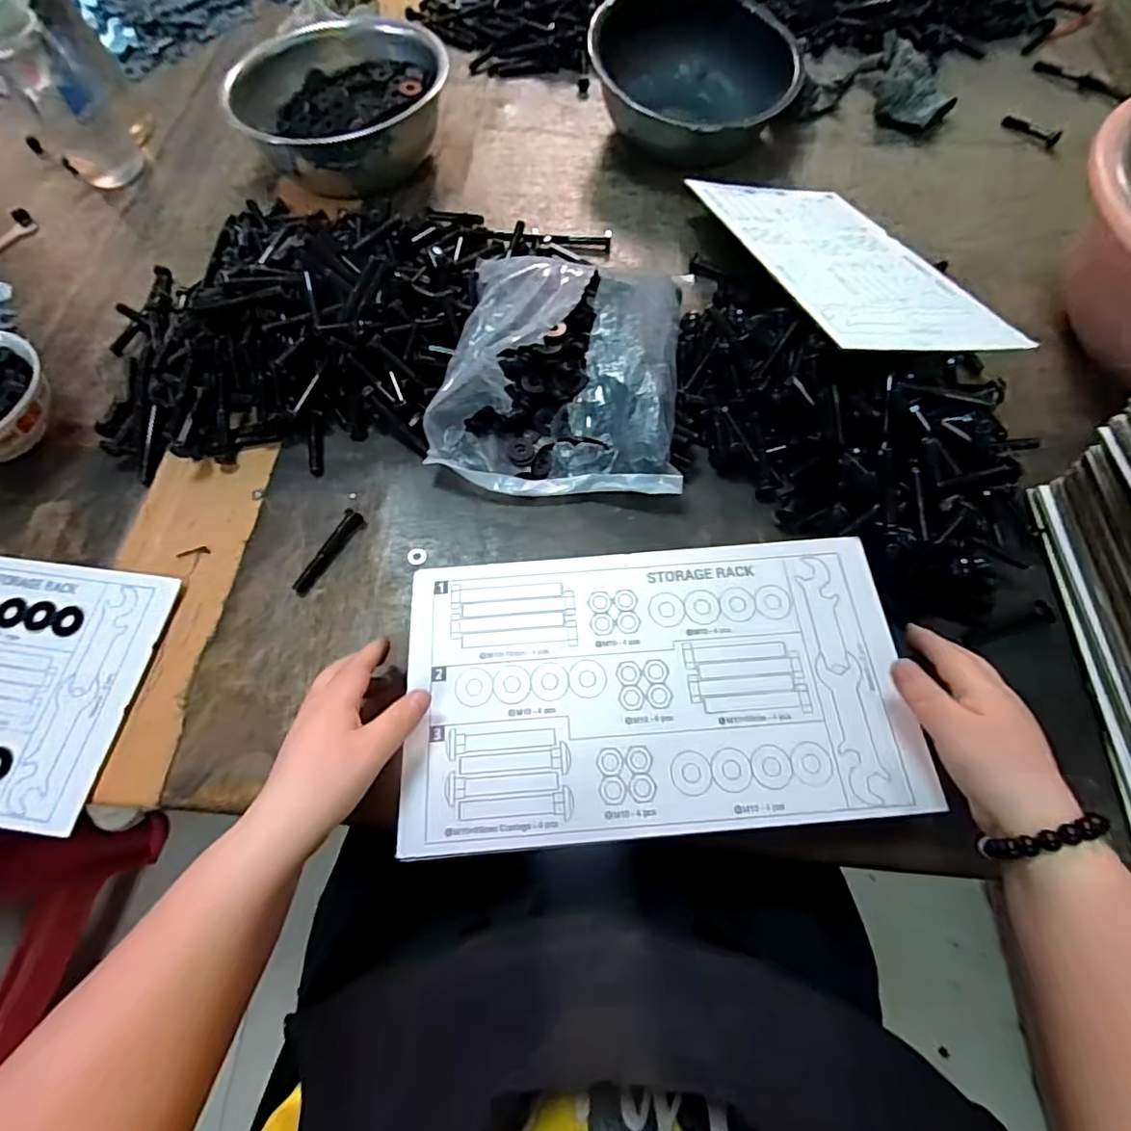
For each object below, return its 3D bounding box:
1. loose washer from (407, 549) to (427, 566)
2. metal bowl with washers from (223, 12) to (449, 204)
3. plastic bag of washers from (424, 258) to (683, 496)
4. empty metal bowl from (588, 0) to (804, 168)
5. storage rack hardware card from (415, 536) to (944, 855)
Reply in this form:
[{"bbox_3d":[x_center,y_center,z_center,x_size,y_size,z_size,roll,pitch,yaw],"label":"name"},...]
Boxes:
[{"bbox_3d":[-0.122,-0.007,0.455,0.015,0.004,0.016,-27,67,-11],"label":"loose washer"},{"bbox_3d":[-0.249,-0.532,0.640,0.221,0.104,0.184,5,65,4],"label":"metal bowl with washers"},{"bbox_3d":[-0.001,-0.182,0.489,0.214,0.076,0.238,5,65,4],"label":"plastic bag of washers"},{"bbox_3d":[0.150,-0.575,0.656,0.233,0.098,0.193,14,66,8],"label":"empty metal bowl"},{"bbox_3d":[0.060,0.076,0.375,0.327,0.008,0.187,-4,65,0],"label":"storage rack hardware card"}]

